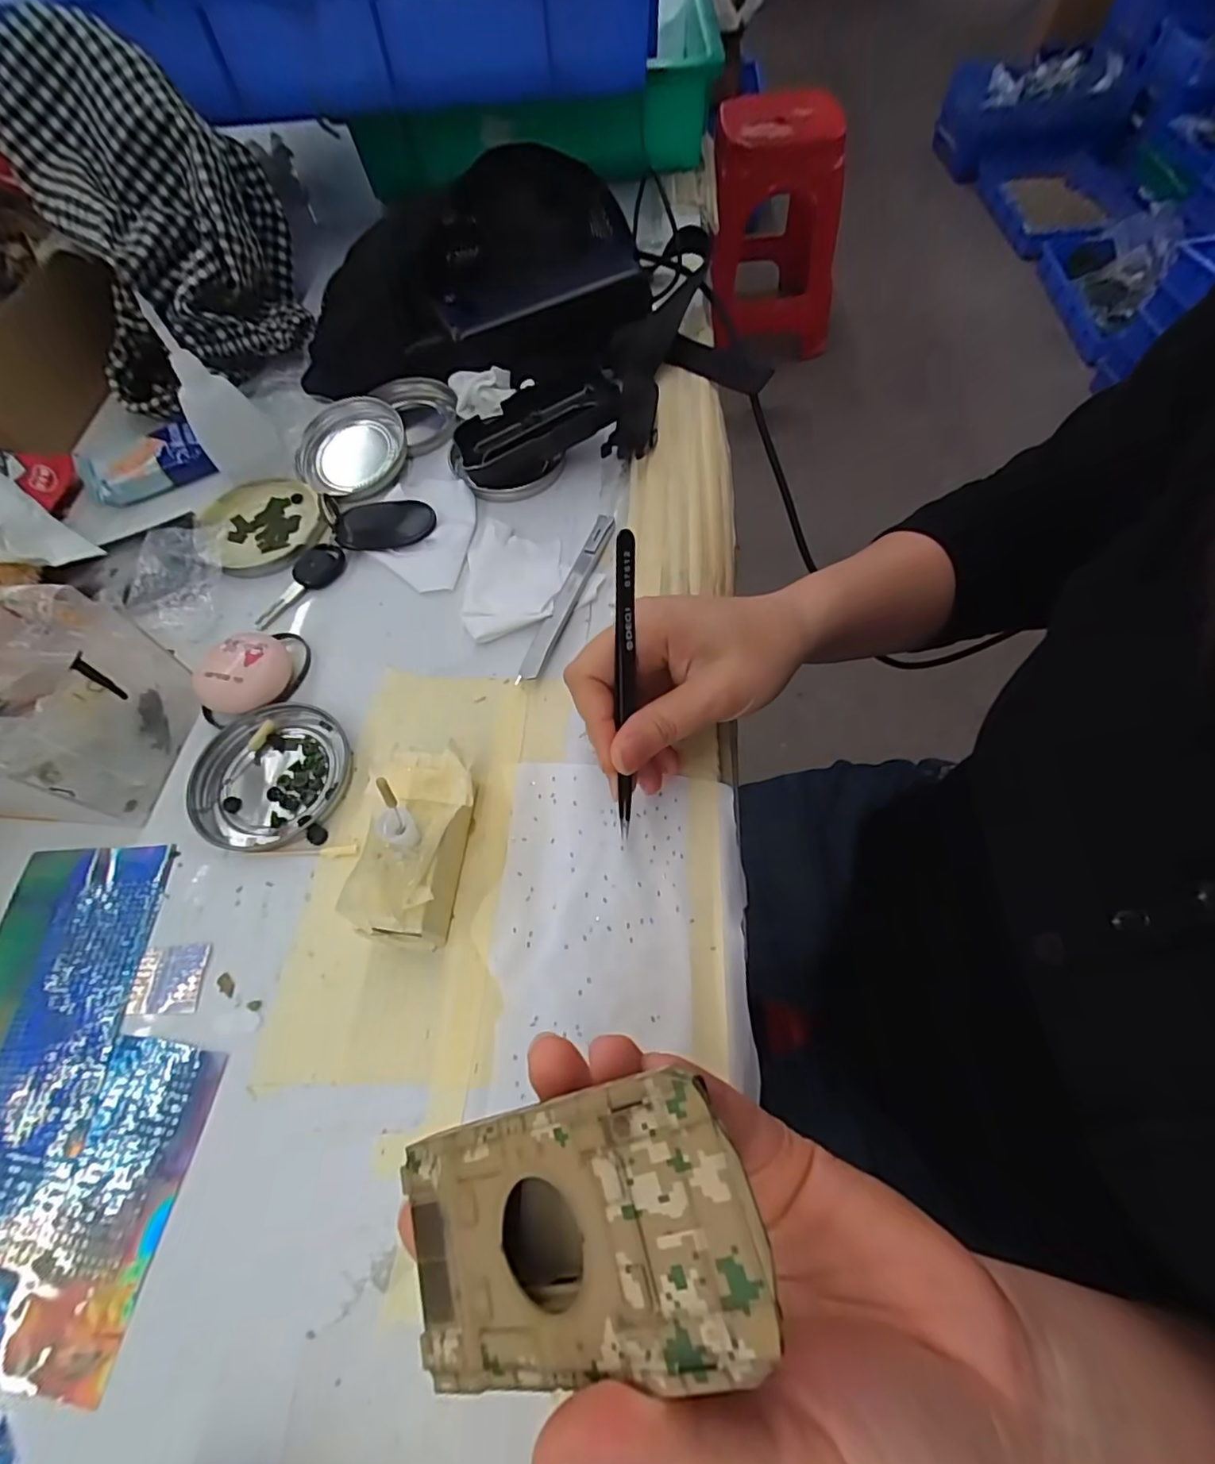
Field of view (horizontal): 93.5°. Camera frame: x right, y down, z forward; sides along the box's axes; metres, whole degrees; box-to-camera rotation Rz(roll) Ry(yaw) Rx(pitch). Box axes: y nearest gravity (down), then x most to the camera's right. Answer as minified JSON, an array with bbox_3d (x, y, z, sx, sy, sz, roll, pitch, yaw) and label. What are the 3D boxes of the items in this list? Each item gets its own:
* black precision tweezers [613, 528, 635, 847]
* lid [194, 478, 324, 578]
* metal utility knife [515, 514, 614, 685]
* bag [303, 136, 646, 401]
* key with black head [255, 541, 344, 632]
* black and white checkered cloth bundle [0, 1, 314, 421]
[{"bbox_3d":[0.008,-0.016,0.245,0.008,0.006,0.133,0,108,1],"label":"black precision tweezers"},{"bbox_3d":[-0.227,-0.135,0.376,0.083,0.015,0.075,40,71,19],"label":"lid"},{"bbox_3d":[-0.023,-0.081,0.336,0.012,0.009,0.127,18,65,10],"label":"metal utility knife"},{"bbox_3d":[-0.103,-0.367,0.442,0.247,0.071,0.218,-4,64,0],"label":"bag"},{"bbox_3d":[-0.192,-0.093,0.353,0.025,0.007,0.067,32,69,16],"label":"key with black head"},{"bbox_3d":[-0.322,-0.366,0.410,0.155,0.143,0.188,-21,65,-9],"label":"black and white checkered cloth bundle"}]

